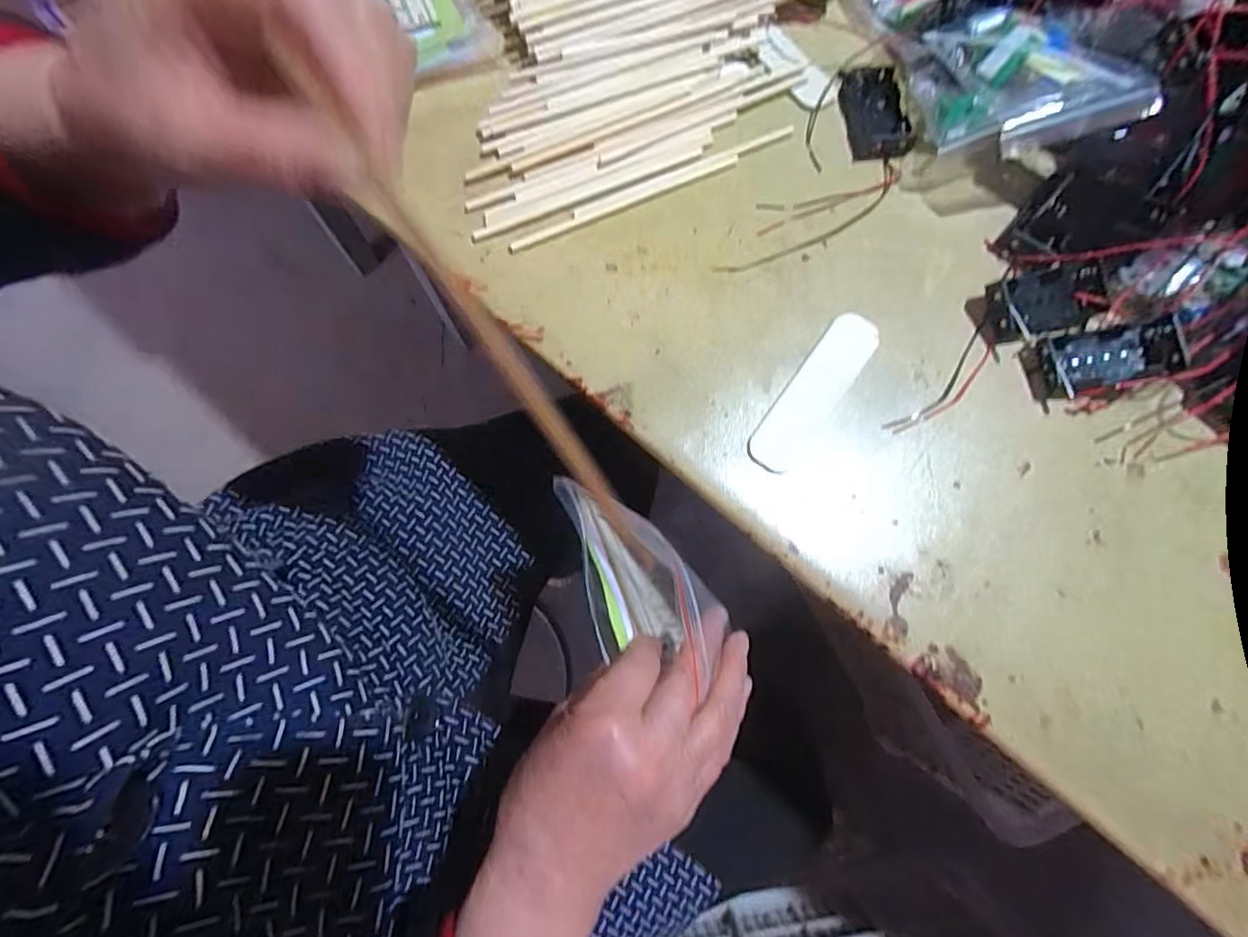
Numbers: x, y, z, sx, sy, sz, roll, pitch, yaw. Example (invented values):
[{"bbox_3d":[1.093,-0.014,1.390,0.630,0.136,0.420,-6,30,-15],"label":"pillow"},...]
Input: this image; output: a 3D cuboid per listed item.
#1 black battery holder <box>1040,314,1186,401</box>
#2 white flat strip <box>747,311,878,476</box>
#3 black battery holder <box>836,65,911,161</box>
[{"bbox_3d":[0.257,-0.059,0.294,0.060,0.012,0.032,-12,75,17],"label":"black battery holder"},{"bbox_3d":[0.105,-0.043,0.303,0.026,0.004,0.104,37,78,8],"label":"white flat strip"},{"bbox_3d":[0.158,-0.224,0.348,0.034,0.013,0.062,-5,76,-2],"label":"black battery holder"}]

